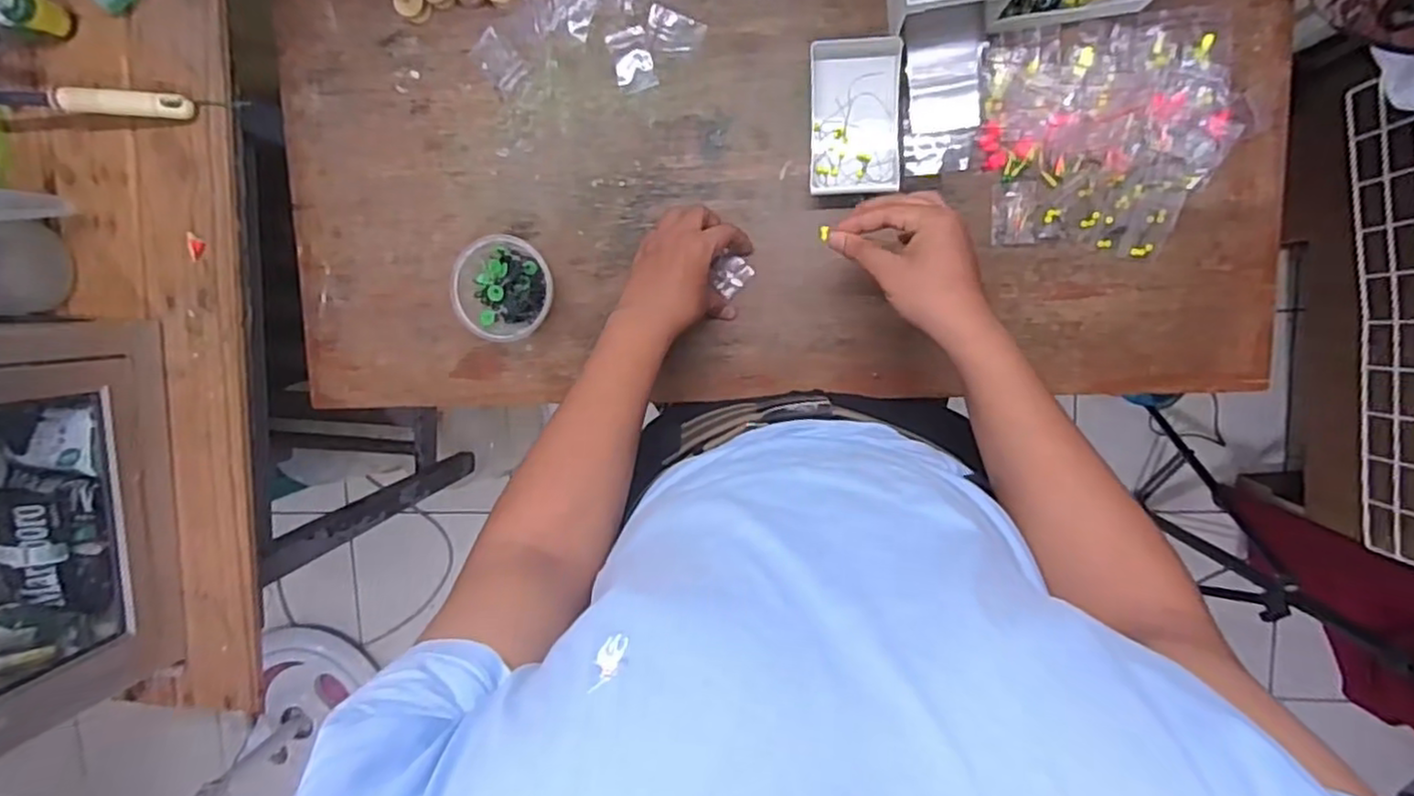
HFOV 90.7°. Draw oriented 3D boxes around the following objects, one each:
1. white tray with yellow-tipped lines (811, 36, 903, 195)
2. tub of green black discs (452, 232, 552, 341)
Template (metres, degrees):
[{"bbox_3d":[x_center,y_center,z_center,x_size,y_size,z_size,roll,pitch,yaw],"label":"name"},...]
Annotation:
[{"bbox_3d":[0.142,-0.266,0.666,0.083,0.030,0.137,-1,97,6],"label":"white tray with yellow-tipped lines"},{"bbox_3d":[-0.204,-0.111,0.713,0.096,0.057,0.104,14,98,4],"label":"tub of green black discs"}]

